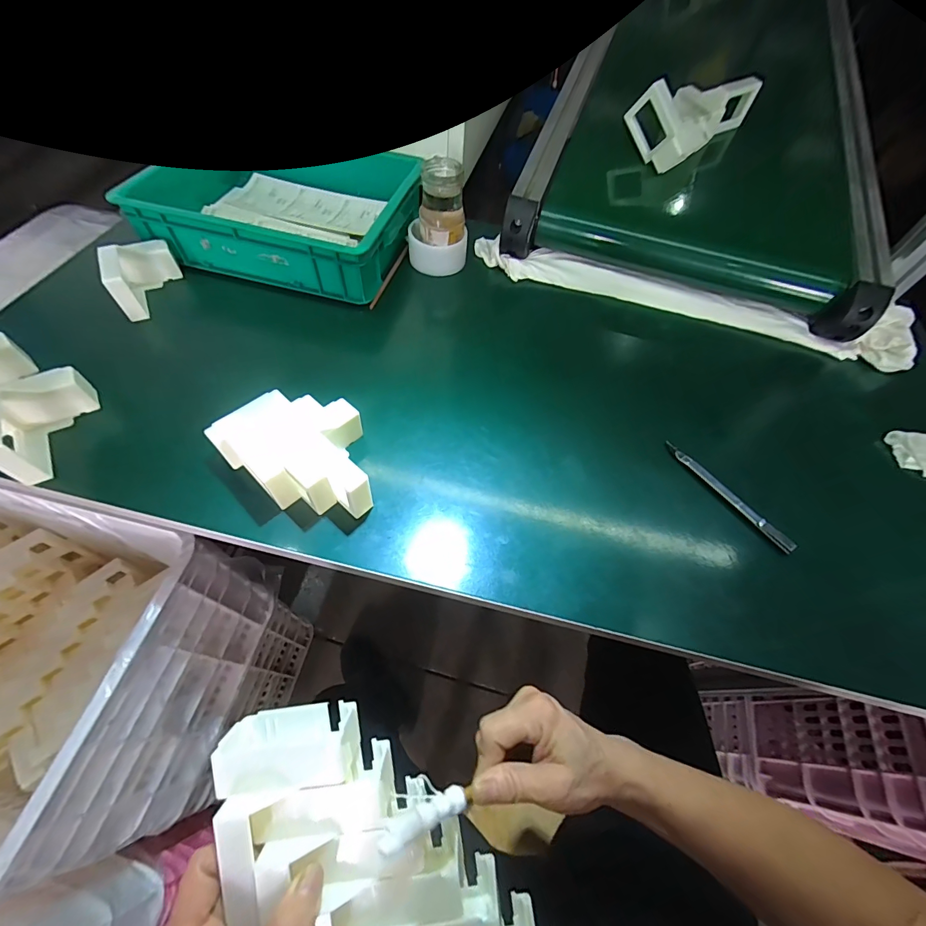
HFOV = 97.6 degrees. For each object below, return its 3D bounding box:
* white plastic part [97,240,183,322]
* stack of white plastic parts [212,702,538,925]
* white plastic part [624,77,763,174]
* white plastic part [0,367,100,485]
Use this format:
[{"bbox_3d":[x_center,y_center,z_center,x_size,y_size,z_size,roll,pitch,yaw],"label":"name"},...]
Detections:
[{"bbox_3d":[-0.401,-0.233,0.507,0.074,0.057,0.101,-18,62,-14],"label":"white plastic part"},{"bbox_3d":[-0.045,0.259,0.232,0.112,0.065,0.259,-41,83,-24],"label":"stack of white plastic parts"},{"bbox_3d":[0.334,-0.511,0.594,0.201,0.073,0.103,-37,68,-23],"label":"white plastic part"},{"bbox_3d":[-0.402,-0.041,0.390,0.079,0.059,0.096,37,63,17],"label":"white plastic part"}]

